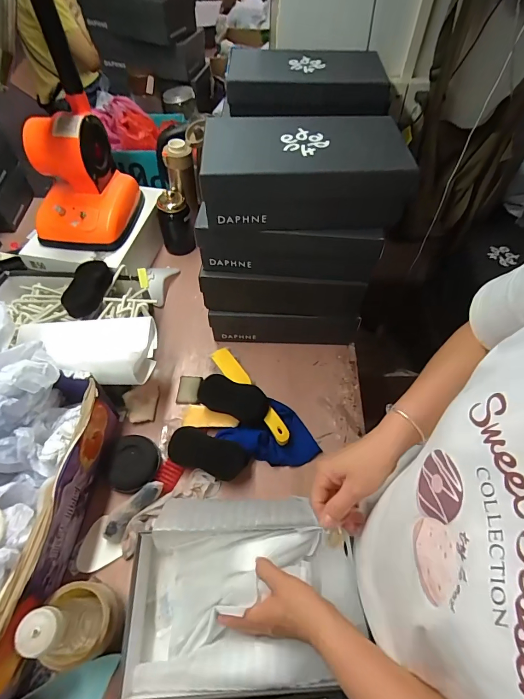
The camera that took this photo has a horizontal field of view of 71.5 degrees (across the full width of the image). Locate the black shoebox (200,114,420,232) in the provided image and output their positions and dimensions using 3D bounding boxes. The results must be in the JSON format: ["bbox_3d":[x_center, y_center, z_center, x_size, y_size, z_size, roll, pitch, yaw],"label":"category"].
[{"bbox_3d":[0.066,-0.278,0.567,0.301,0.111,0.165,-1,56,-2],"label":"black shoebox"}]

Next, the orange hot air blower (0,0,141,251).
[{"bbox_3d":[-0.371,-0.417,0.628,0.166,0.462,0.203,6,56,2],"label":"orange hot air blower"}]

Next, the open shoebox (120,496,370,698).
[{"bbox_3d":[-0.027,0.318,0.499,0.307,0.095,0.217,-2,56,-3],"label":"open shoebox"}]

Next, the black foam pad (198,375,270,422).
[{"bbox_3d":[-0.051,0.089,0.664,0.127,0.022,0.068,18,96,12],"label":"black foam pad"}]

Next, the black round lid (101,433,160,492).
[{"bbox_3d":[-0.220,0.192,0.616,0.088,0.015,0.088,6,65,-13],"label":"black round lid"}]

